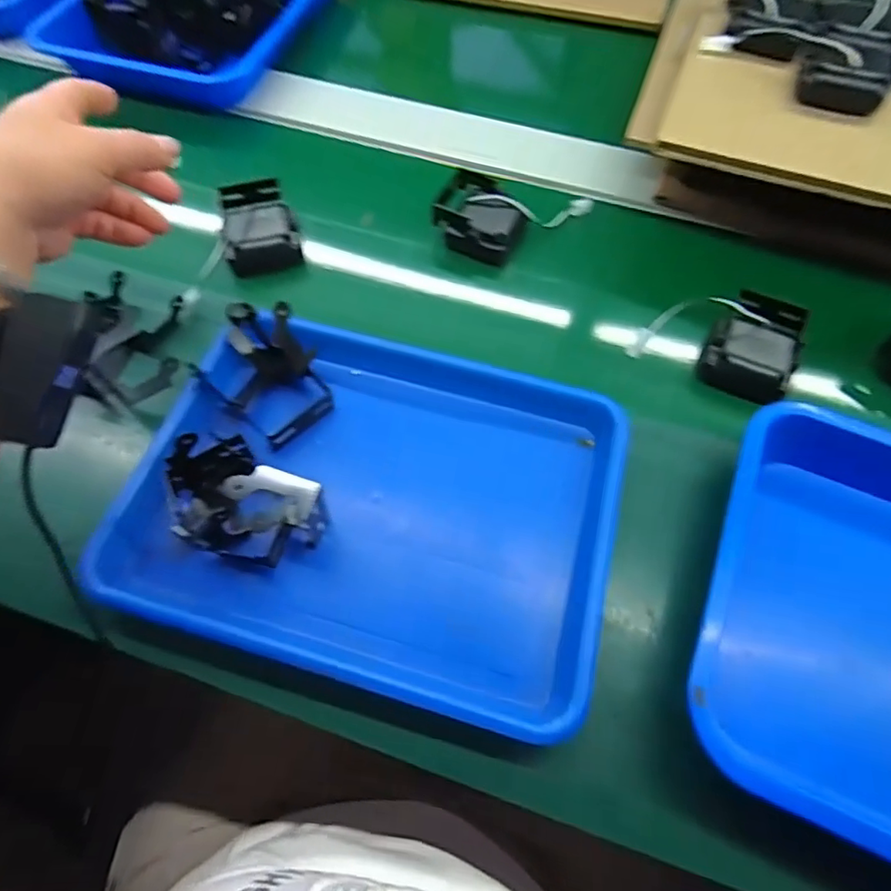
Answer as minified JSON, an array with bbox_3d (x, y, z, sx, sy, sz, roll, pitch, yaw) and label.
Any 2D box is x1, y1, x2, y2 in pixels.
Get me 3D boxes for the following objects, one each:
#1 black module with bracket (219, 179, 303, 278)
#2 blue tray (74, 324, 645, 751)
[{"bbox_3d":[-0.176,-0.208,0.532,0.070,0.040,0.078,-13,63,-8],"label":"black module with bracket"},{"bbox_3d":[-0.044,0.034,0.406,0.319,0.046,0.248,15,62,7],"label":"blue tray"}]

